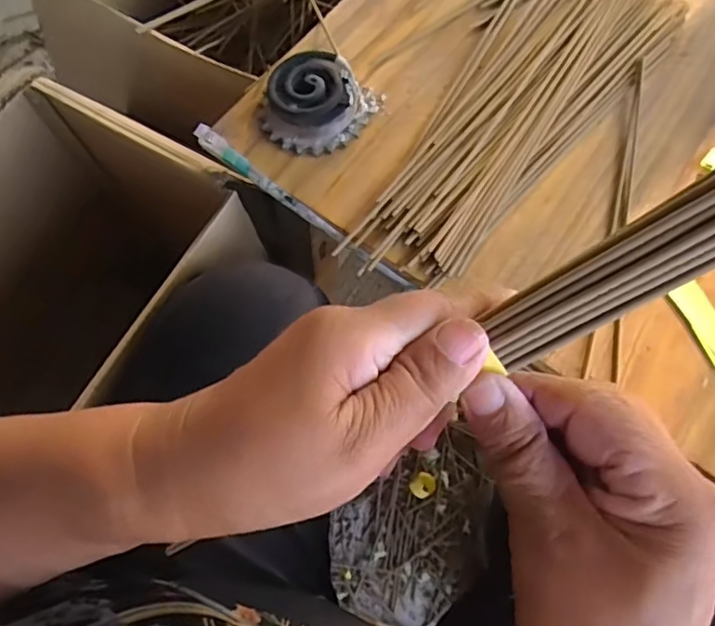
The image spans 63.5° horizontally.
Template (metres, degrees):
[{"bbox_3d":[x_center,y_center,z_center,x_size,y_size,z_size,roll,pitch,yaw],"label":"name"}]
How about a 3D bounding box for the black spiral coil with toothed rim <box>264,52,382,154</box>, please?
[{"bbox_3d":[-0.031,-0.167,0.457,0.072,0.033,0.085,37,74,14],"label":"black spiral coil with toothed rim"}]

